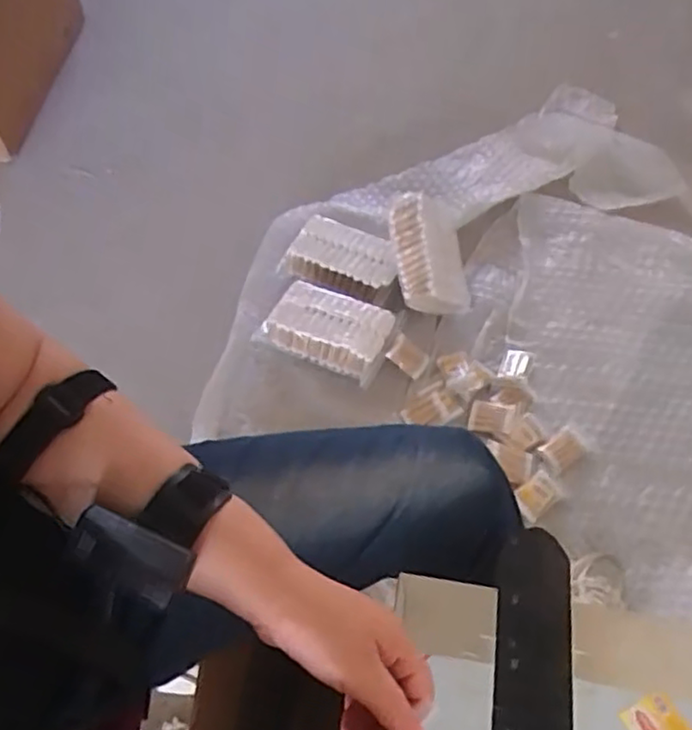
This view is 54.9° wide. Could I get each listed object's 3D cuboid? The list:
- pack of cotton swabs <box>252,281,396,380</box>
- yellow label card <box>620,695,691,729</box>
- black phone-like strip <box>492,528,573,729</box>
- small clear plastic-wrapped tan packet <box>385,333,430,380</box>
[{"bbox_3d":[-0.035,-0.069,1.205,0.215,0.070,0.124,17,60,12],"label":"pack of cotton swabs"},{"bbox_3d":[0.240,0.278,0.511,0.043,0.004,0.038,-21,60,-12],"label":"yellow label card"},{"bbox_3d":[0.152,0.221,0.543,0.060,0.004,0.177,6,58,6],"label":"black phone-like strip"},{"bbox_3d":[0.110,-0.014,1.183,0.073,0.018,0.051,36,103,-1],"label":"small clear plastic-wrapped tan packet"}]

